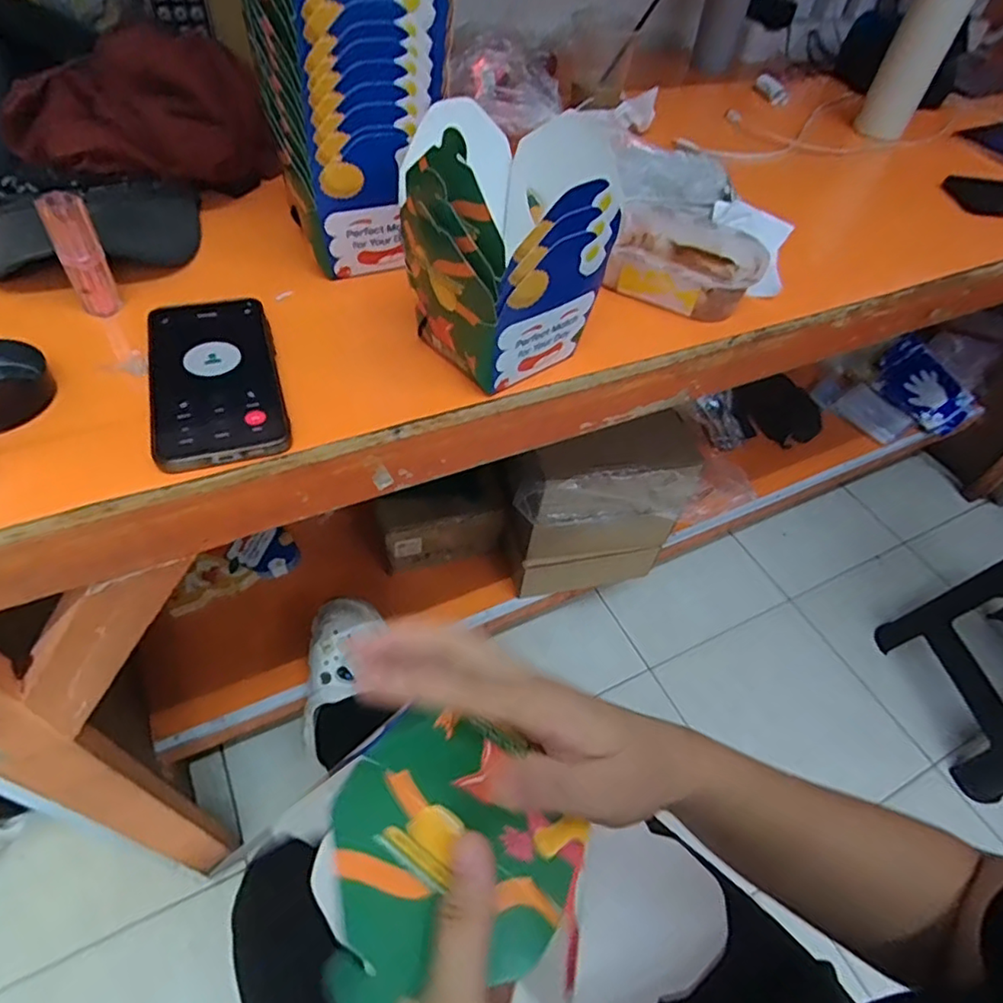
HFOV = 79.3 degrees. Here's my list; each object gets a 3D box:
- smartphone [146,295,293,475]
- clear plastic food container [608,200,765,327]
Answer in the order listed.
[{"bbox_3d":[-0.196,-0.088,0.415,0.080,0.014,0.164,-13,54,-18],"label":"smartphone"},{"bbox_3d":[0.156,-0.214,0.541,0.144,0.043,0.103,21,51,10],"label":"clear plastic food container"}]

